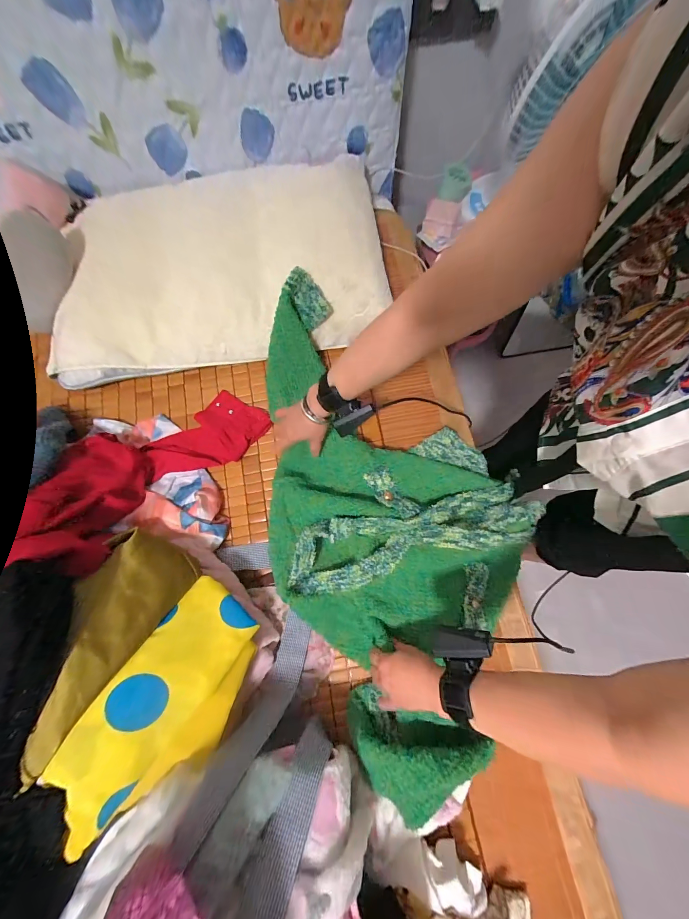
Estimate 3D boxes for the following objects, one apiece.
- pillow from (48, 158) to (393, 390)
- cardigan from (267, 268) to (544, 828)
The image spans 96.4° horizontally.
[{"bbox_3d":[-0.262,-0.409,0.625,0.680,0.138,0.398,-9,76,-2],"label":"pillow"},{"bbox_3d":[0.059,0.055,0.526,0.415,0.107,0.750,-29,77,-7],"label":"cardigan"}]

